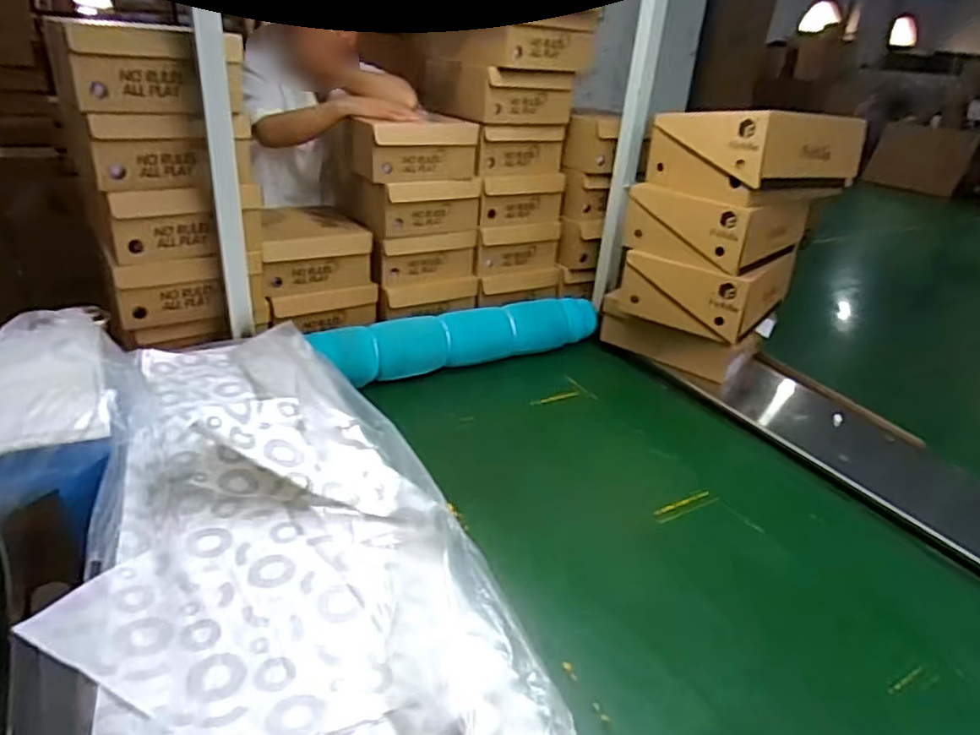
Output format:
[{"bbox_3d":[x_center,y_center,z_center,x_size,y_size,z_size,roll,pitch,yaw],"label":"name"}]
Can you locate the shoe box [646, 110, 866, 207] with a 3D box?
[{"bbox_3d":[0.571,-0.469,1.379,0.362,0.154,0.296,-13,31,-33],"label":"shoe box"}]

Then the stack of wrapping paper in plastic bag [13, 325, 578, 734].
[{"bbox_3d":[-0.283,0.192,0.768,0.384,0.161,0.880,-10,30,-28],"label":"stack of wrapping paper in plastic bag"}]

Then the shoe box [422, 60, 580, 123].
[{"bbox_3d":[0.011,-0.686,1.571,0.280,0.122,0.301,-10,30,-28],"label":"shoe box"}]

